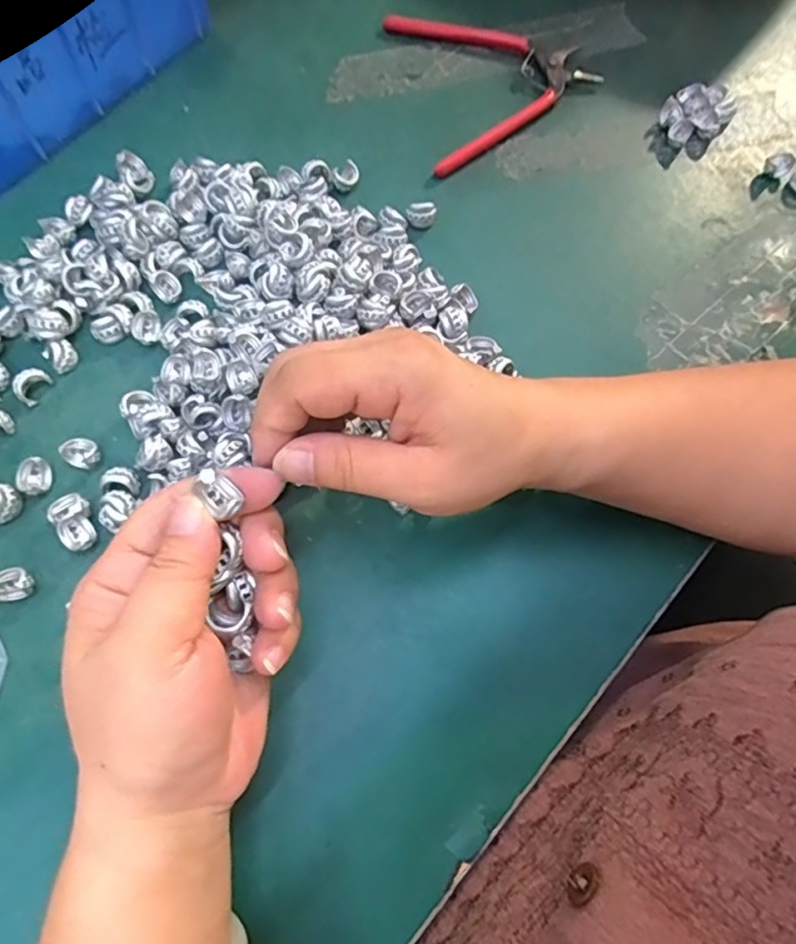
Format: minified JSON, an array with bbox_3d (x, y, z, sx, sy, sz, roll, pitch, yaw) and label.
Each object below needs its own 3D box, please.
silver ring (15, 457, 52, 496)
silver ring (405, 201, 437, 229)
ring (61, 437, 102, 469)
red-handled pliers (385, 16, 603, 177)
[{"bbox_3d":[-0.174,0.002,0.287,0.013,0.009,0.016,-18,71,-9],"label":"silver ring"},{"bbox_3d":[0.013,-0.151,0.354,0.017,0.011,0.012,6,69,-1],"label":"silver ring"},{"bbox_3d":[-0.153,-0.008,0.292,0.018,0.010,0.014,34,71,10],"label":"ring"},{"bbox_3d":[0.070,-0.259,0.398,0.126,0.012,0.135,-10,70,-7],"label":"red-handled pliers"}]

